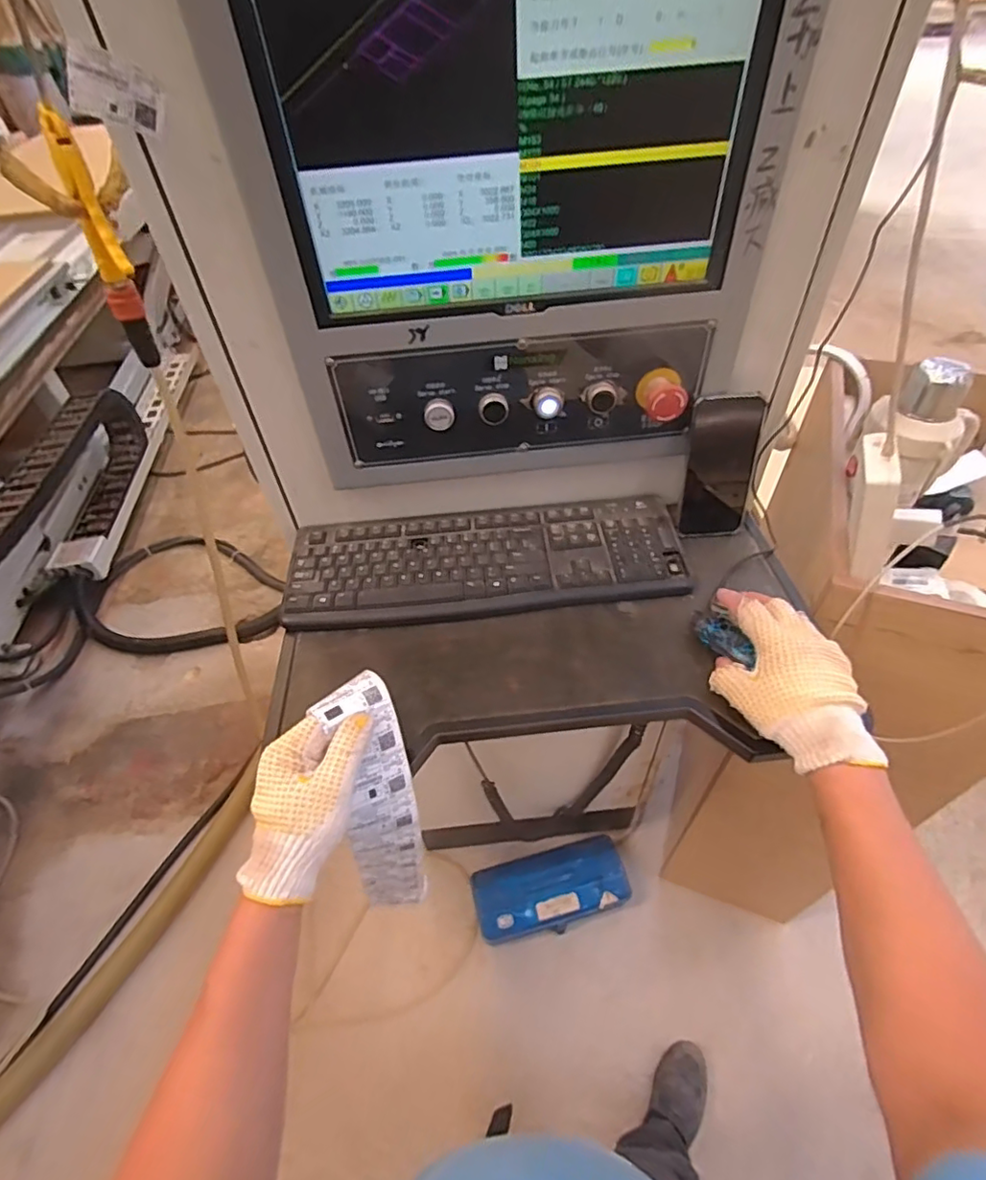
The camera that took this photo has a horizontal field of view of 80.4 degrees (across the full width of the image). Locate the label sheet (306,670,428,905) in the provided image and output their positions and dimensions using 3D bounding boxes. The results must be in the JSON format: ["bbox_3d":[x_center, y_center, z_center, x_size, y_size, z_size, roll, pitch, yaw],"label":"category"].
[{"bbox_3d":[-0.099,0.218,0.544,0.066,0.310,0.067,0,33,3],"label":"label sheet"}]

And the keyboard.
[{"bbox_3d":[-0.007,-0.035,0.659,0.431,0.019,0.148,-6,48,-1],"label":"keyboard"}]

